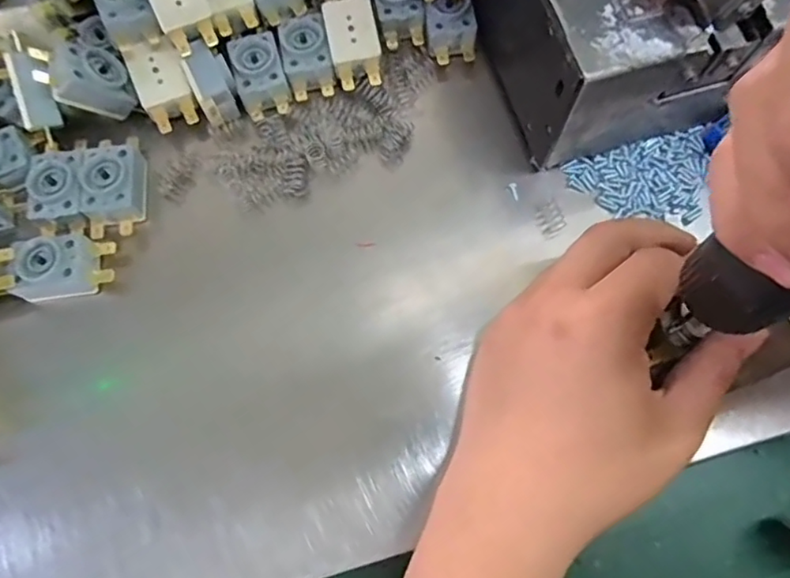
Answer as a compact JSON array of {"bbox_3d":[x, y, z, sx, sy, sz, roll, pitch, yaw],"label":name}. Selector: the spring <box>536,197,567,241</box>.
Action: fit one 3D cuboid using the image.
[{"bbox_3d":[0.080,-0.036,0.295,0.011,0.009,0.019,-22,75,-4],"label":"spring"}]

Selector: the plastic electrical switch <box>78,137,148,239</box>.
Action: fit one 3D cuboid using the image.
[{"bbox_3d":[-0.146,-0.054,0.299,0.028,0.021,0.053,-9,75,0],"label":"plastic electrical switch"}]

